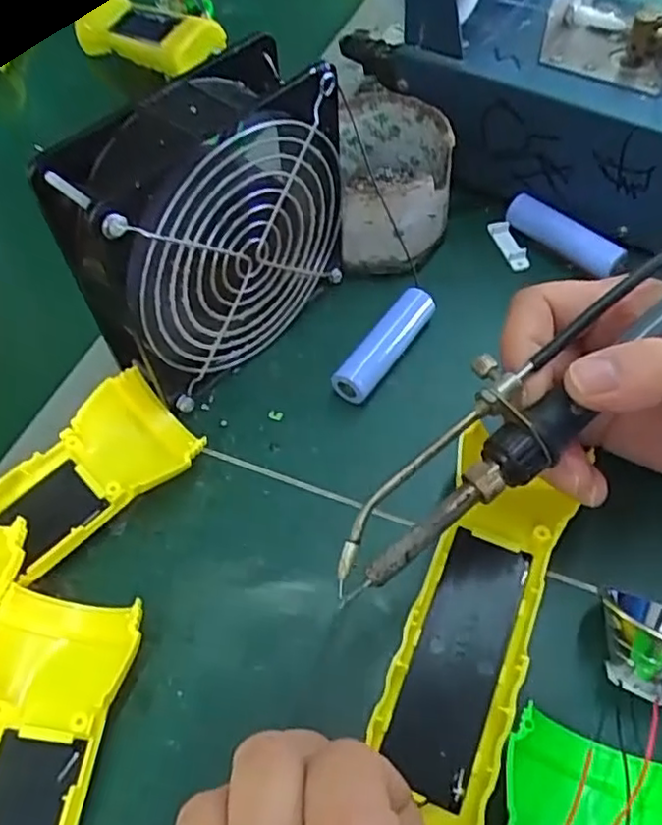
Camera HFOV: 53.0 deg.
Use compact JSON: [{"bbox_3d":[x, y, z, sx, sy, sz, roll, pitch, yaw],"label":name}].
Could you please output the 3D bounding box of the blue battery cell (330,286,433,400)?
[{"bbox_3d":[0.027,-0.031,0.316,0.019,0.020,0.064,29,62,21],"label":"blue battery cell"}]

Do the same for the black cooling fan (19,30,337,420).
[{"bbox_3d":[-0.050,-0.073,0.287,0.045,0.121,0.120,38,65,25],"label":"black cooling fan"}]

